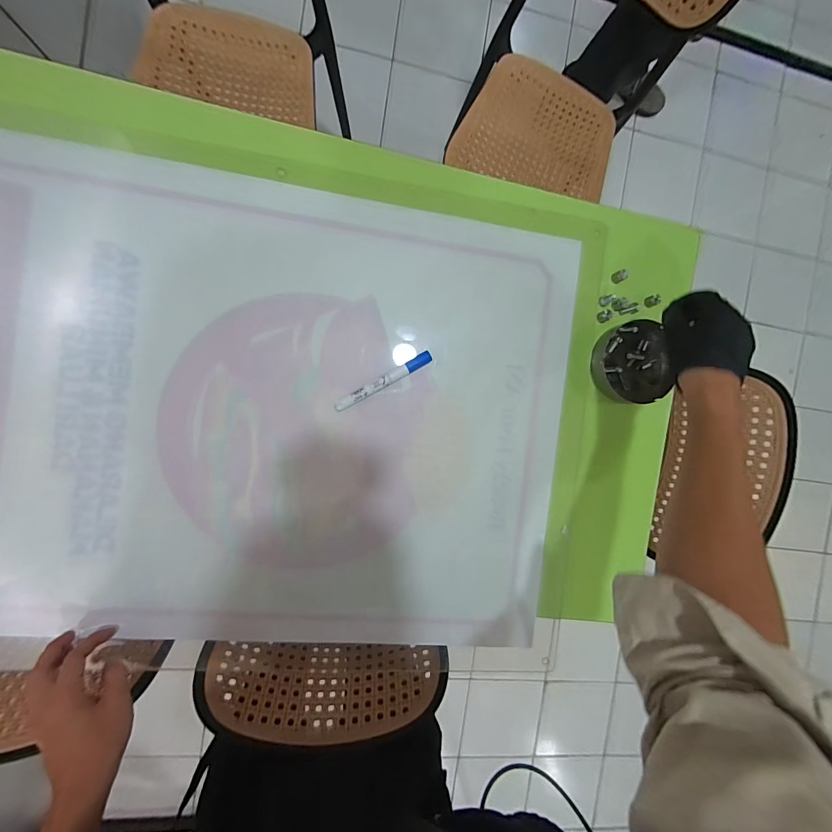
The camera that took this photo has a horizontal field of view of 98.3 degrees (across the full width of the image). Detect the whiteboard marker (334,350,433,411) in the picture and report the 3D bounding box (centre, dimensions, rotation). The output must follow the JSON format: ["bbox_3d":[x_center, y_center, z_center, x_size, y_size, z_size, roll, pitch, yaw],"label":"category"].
[{"bbox_3d":[-0.043,-0.045,0.476,0.141,0.017,0.014,-31,96,-6],"label":"whiteboard marker"}]

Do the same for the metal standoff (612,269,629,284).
[{"bbox_3d":[0.294,-0.201,0.514,0.016,0.020,0.016,-28,96,-6],"label":"metal standoff"}]

